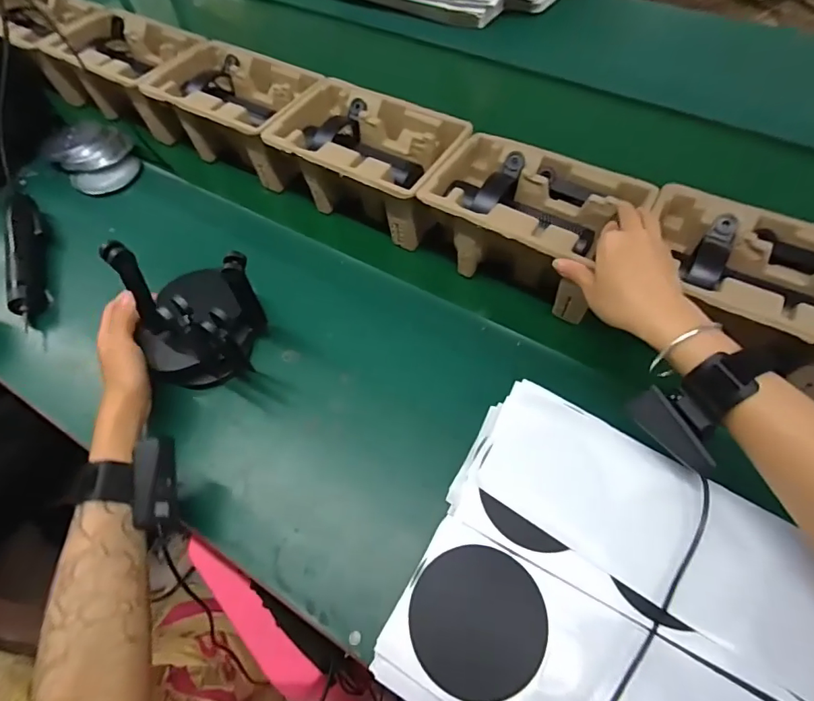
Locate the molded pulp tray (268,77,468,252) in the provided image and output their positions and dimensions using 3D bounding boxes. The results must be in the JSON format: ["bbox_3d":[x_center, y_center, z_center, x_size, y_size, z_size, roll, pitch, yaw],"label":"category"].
[{"bbox_3d":[-0.050,-0.247,0.627,0.238,0.099,0.149,27,64,13],"label":"molded pulp tray"}]

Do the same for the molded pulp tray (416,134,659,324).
[{"bbox_3d":[0.136,-0.149,0.549,0.210,0.095,0.143,30,64,14],"label":"molded pulp tray"}]

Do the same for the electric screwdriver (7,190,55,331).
[{"bbox_3d":[-0.488,-0.127,0.615,0.034,0.033,0.223,-17,63,-11],"label":"electric screwdriver"}]

